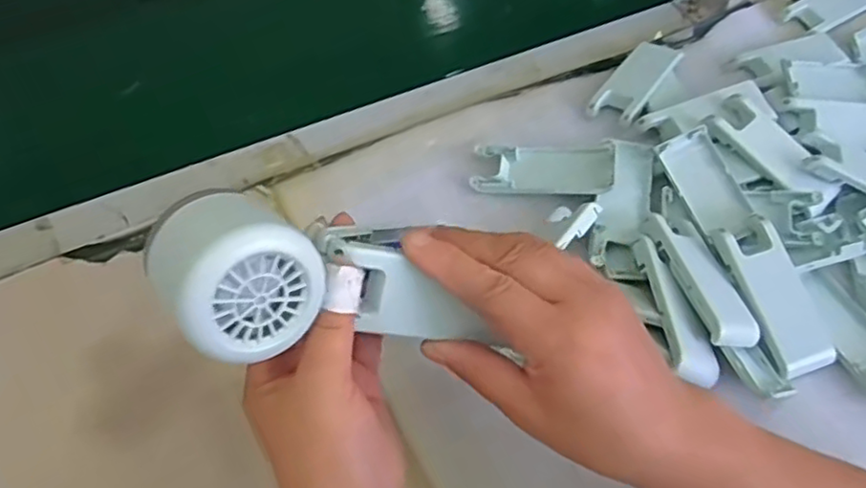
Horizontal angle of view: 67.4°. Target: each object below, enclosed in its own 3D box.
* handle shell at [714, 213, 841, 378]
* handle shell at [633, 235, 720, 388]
[{"bbox_3d":[0.218,0.032,0.413,0.040,0.014,0.100,-19,76,-11],"label":"handle shell"},{"bbox_3d":[0.150,0.039,0.409,0.029,0.015,0.101,-11,55,-5],"label":"handle shell"}]

